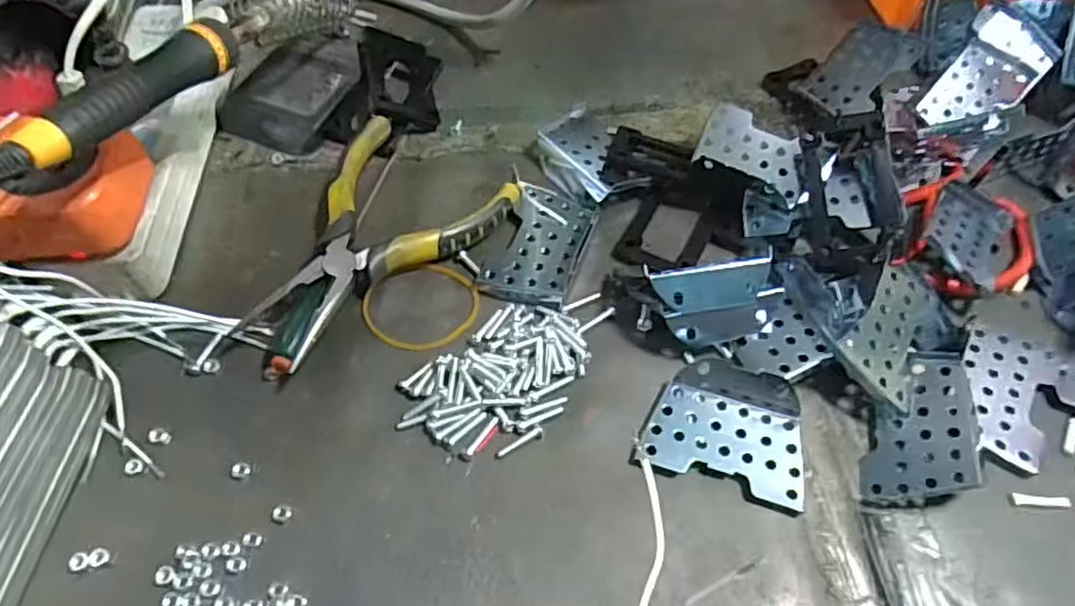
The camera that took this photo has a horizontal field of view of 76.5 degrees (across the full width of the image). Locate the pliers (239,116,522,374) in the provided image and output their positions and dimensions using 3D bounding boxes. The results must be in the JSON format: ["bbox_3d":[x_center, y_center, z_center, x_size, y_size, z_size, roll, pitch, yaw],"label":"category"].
[{"bbox_3d":[-0.086,-0.030,0.347,0.090,0.023,0.141,28,61,16],"label":"pliers"}]

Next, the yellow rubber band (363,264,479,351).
[{"bbox_3d":[-0.056,0.002,0.337,0.055,0.006,0.046,-24,60,-17],"label":"yellow rubber band"}]

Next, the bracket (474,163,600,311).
[{"bbox_3d":[0.001,-0.032,0.359,0.047,0.007,0.074,16,58,9],"label":"bracket"}]

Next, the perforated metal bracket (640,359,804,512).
[{"bbox_3d":[0.086,0.052,0.303,0.066,0.015,0.058,17,59,9],"label":"perforated metal bracket"}]

